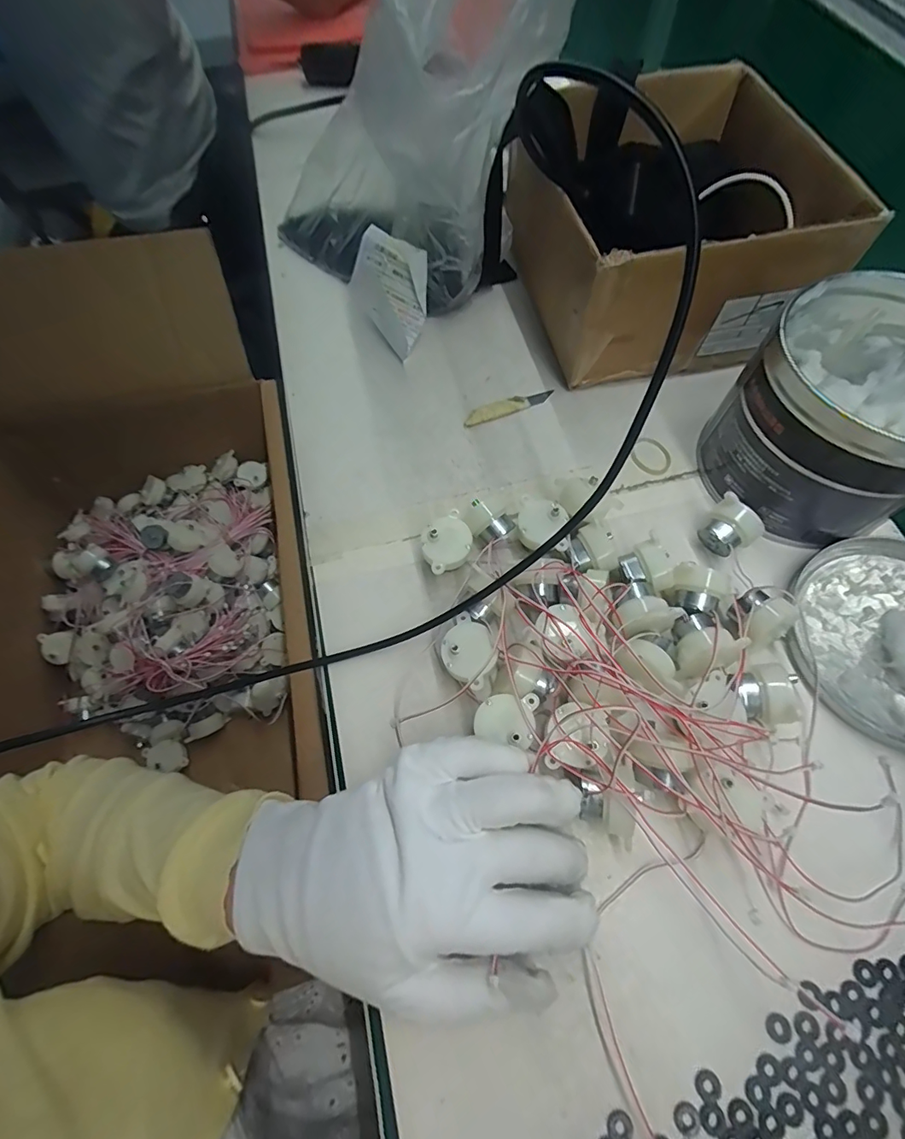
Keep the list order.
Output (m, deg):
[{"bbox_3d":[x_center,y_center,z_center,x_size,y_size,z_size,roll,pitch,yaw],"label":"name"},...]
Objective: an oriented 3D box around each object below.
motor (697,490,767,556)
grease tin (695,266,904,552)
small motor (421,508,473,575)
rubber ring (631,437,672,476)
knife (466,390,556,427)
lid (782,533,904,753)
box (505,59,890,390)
[{"bbox_3d":[0.175,-0.024,0.309,0.026,0.032,0.031,-40,71,-15],"label":"motor"},{"bbox_3d":[0.240,-0.097,0.298,0.127,0.107,0.120,-1,65,1],"label":"grease tin"},{"bbox_3d":[-0.004,-0.014,0.310,0.033,0.028,0.031,-30,68,-11],"label":"small motor"},{"bbox_3d":[0.144,-0.081,0.348,0.028,0.004,0.030,2,69,-6],"label":"rubber ring"},{"bbox_3d":[0.043,-0.125,0.371,0.074,0.006,0.013,-25,67,-10],"label":"knife"},{"bbox_3d":[0.269,0.041,0.287,0.124,0.015,0.125,-1,65,1],"label":"lid"},{"bbox_3d":[0.157,-0.262,0.377,0.185,0.112,0.205,-11,66,-4],"label":"box"}]

